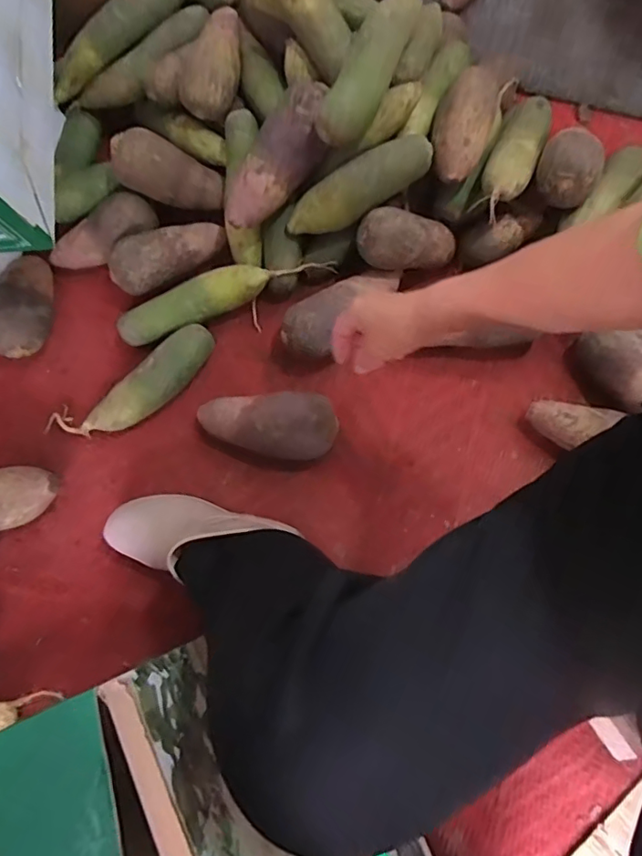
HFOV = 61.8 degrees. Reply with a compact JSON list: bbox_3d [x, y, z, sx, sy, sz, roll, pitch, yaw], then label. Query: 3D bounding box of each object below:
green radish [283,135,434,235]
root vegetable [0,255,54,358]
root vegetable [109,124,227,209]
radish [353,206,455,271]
[{"bbox_3d":[0.044,-0.296,0.663,0.195,0.049,0.051,-25,76,15],"label":"green radish"},{"bbox_3d":[-0.403,-0.165,0.729,0.072,0.071,0.146,5,76,3],"label":"root vegetable"},{"bbox_3d":[-0.205,-0.341,0.721,0.147,0.060,0.055,13,73,-36],"label":"root vegetable"},{"bbox_3d":[0.114,-0.243,0.701,0.144,0.060,0.060,-4,73,-32],"label":"radish"}]

